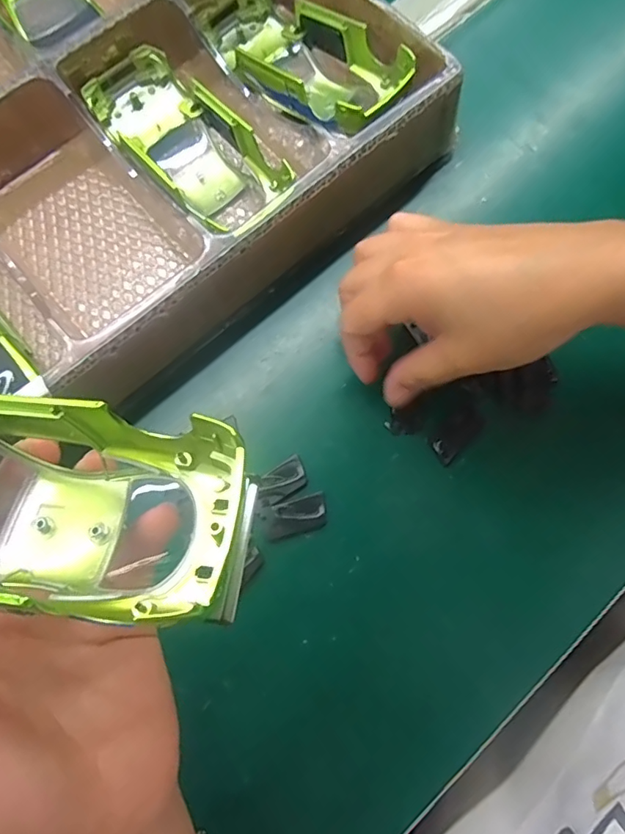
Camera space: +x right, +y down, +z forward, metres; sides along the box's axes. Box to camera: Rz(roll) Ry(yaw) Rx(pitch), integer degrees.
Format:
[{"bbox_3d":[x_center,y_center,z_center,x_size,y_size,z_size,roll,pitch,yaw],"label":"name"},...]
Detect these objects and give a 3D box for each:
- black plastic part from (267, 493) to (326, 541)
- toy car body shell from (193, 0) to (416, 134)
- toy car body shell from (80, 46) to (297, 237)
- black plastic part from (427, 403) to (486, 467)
[{"bbox_3d":[-0.008,0.051,0.262,0.032,0.004,0.018,-17,77,-4],"label":"black plastic part"},{"bbox_3d":[-0.008,-0.204,0.299,0.065,0.045,0.135,-43,80,-9],"label":"toy car body shell"},{"bbox_3d":[-0.070,-0.152,0.287,0.059,0.032,0.119,-40,79,-9],"label":"toy car body shell"},{"bbox_3d":[0.077,0.008,0.277,0.017,0.006,0.036,44,80,10],"label":"black plastic part"}]

